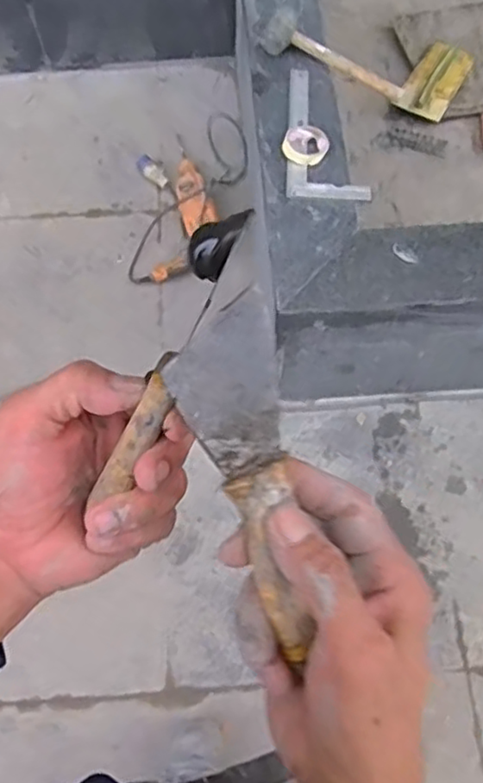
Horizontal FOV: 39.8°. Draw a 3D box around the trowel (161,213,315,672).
[{"bbox_3d":[0.000,0.026,0.283,0.049,0.024,0.182,-9,94,-8],"label":"trowel"}]

